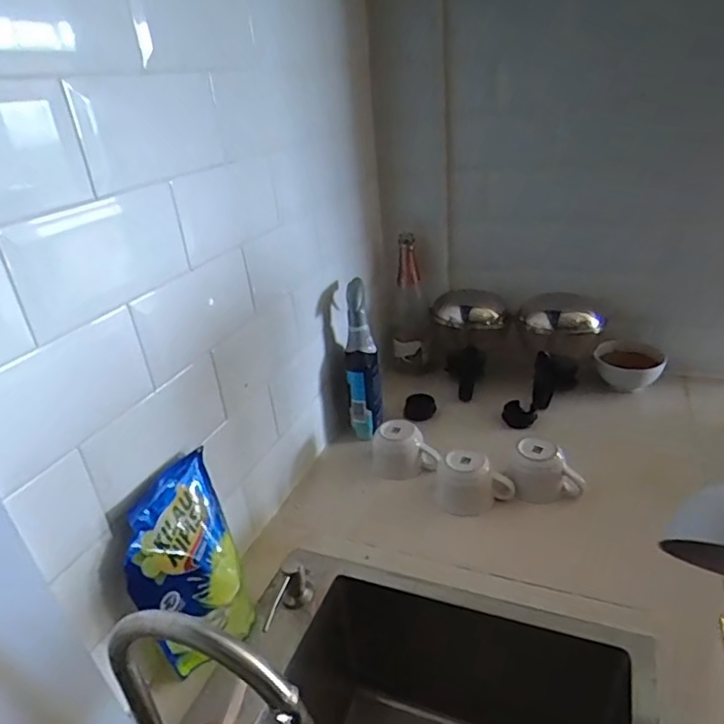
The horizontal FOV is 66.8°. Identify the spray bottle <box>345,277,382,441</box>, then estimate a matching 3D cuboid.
[{"bbox_3d":[0.001,-0.005,0.958,0.054,0.246,0.103,-5,27,2],"label":"spray bottle"}]

